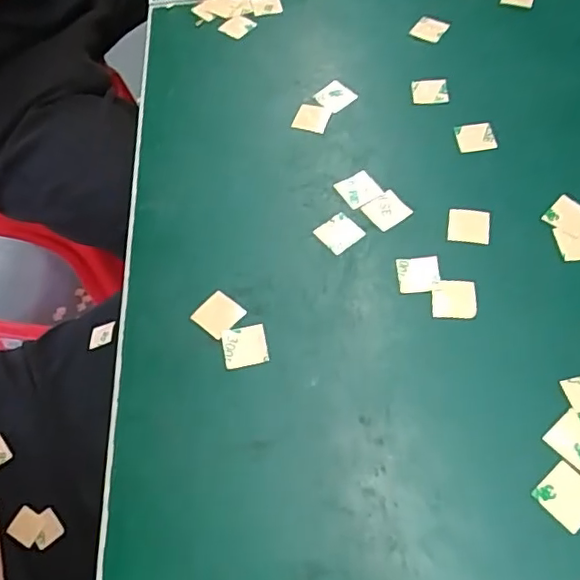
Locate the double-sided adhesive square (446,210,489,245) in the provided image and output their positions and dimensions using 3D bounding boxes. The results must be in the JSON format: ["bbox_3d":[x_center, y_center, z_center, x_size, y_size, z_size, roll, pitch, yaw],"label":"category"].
[{"bbox_3d":[0.069,-0.024,0.229,0.016,0.004,0.015,7,66,9],"label":"double-sided adhesive square"}]

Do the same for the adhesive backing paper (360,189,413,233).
[{"bbox_3d":[0.038,-0.032,0.236,0.014,0.004,0.015,-34,65,-8],"label":"adhesive backing paper"}]

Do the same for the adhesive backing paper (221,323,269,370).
[{"bbox_3d":[-0.016,0.020,0.210,0.016,0.004,0.015,-11,59,-2],"label":"adhesive backing paper"}]

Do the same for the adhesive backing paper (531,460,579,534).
[{"bbox_3d":[0.083,0.062,0.176,0.015,0.004,0.015,-38,65,-17],"label":"adhesive backing paper"}]

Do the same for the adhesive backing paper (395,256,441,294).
[{"bbox_3d":[0.048,-0.005,0.220,0.015,0.004,0.015,-2,61,2],"label":"adhesive backing paper"}]

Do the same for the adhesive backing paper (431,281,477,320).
[{"bbox_3d":[0.059,0.003,0.212,0.015,0.004,0.014,4,59,7],"label":"adhesive backing paper"}]

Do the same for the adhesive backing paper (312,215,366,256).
[{"bbox_3d":[0.019,-0.022,0.232,0.015,0.004,0.014,-34,62,-15],"label":"adhesive backing paper"}]

